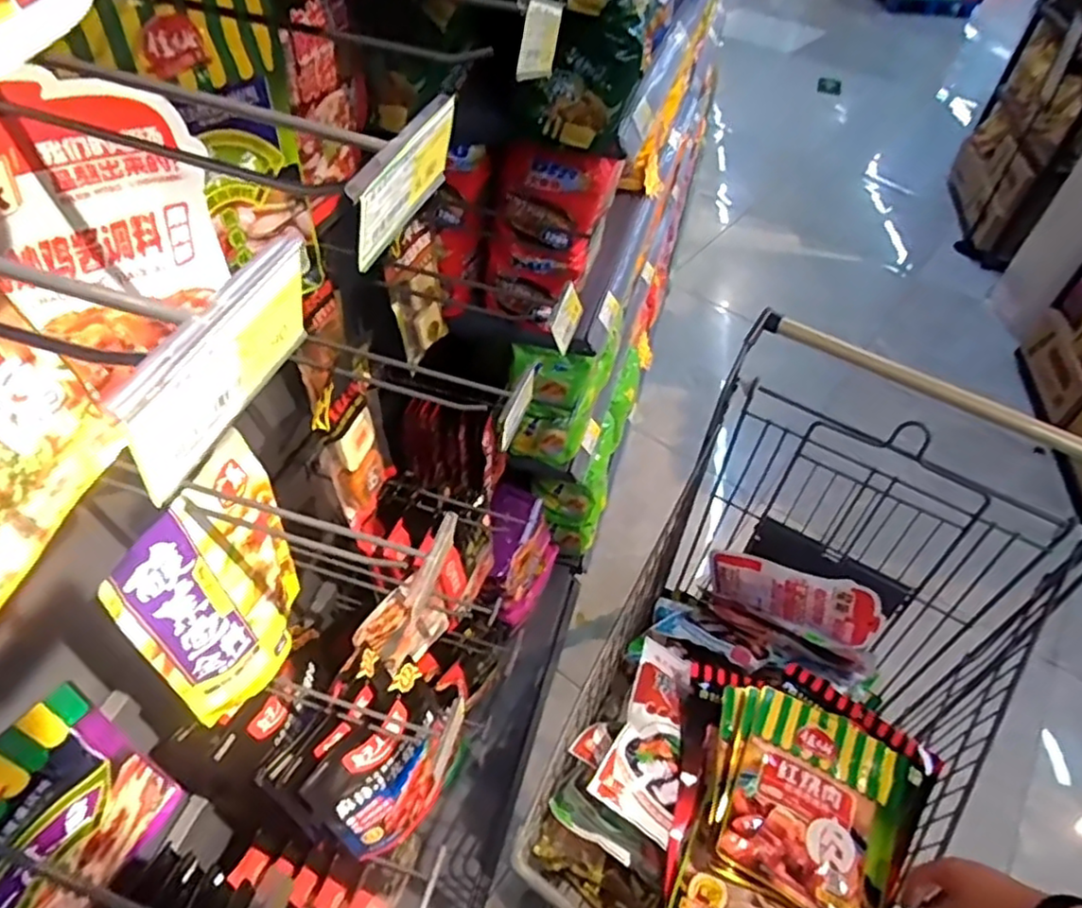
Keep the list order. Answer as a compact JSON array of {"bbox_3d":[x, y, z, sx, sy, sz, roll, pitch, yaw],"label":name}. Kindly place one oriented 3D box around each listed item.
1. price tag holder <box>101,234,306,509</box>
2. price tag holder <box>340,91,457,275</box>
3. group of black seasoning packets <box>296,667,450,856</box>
[{"bbox_3d":[-0.095,-0.028,0.199,0.009,0.045,0.079,18,49,11],"label":"price tag holder"},{"bbox_3d":[-0.060,-0.119,0.286,0.006,0.045,0.080,23,55,6],"label":"price tag holder"},{"bbox_3d":[-0.176,0.395,0.812,0.096,0.251,0.179,30,53,21],"label":"group of black seasoning packets"}]

